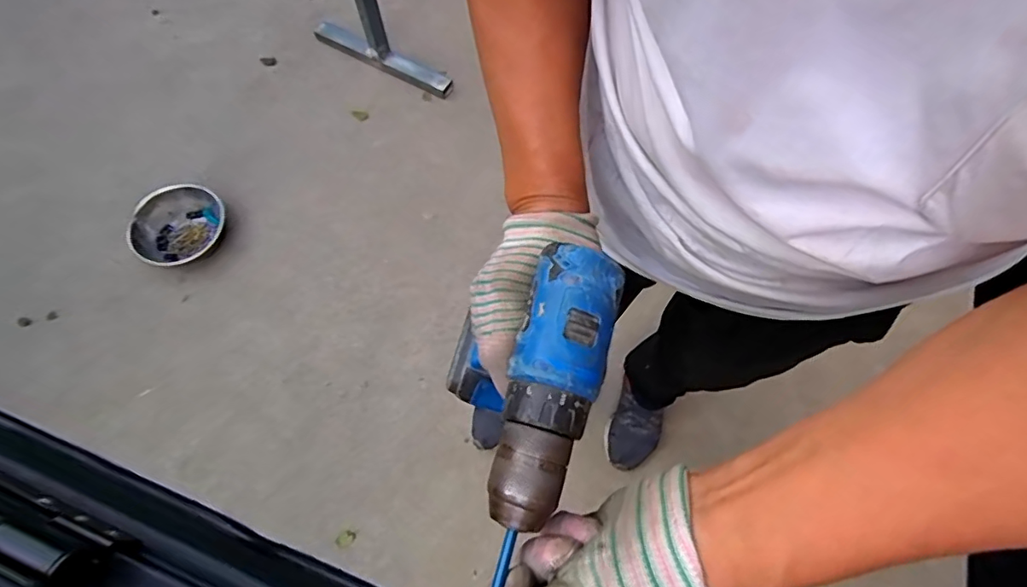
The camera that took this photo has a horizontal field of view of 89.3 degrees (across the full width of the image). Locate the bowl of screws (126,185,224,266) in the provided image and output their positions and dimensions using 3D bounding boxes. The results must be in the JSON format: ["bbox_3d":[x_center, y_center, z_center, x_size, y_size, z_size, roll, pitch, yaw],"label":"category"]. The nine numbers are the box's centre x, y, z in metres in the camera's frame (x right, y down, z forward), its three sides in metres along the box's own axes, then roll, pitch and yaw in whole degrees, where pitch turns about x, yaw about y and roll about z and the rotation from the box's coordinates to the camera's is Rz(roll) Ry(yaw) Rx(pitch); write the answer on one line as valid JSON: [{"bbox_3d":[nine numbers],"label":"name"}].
[{"bbox_3d":[-0.894,-0.183,1.393,0.218,0.071,0.222,1,65,2],"label":"bowl of screws"}]

